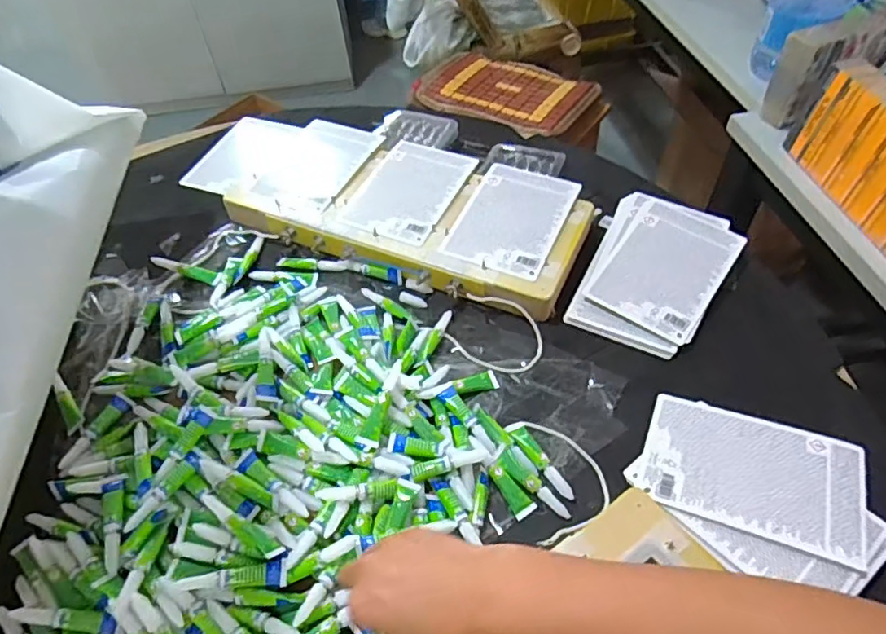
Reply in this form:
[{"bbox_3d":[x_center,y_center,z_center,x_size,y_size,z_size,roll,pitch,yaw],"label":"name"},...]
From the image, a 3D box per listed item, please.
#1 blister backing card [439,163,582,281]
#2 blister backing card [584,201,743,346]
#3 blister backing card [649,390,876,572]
[{"bbox_3d":[0.083,-0.118,0.678,0.114,0.006,0.171,19,56,16],"label":"blister backing card"},{"bbox_3d":[0.245,-0.057,0.641,0.117,0.007,0.166,31,65,21],"label":"blister backing card"},{"bbox_3d":[0.262,0.129,0.495,0.167,0.006,0.112,14,49,23],"label":"blister backing card"}]

